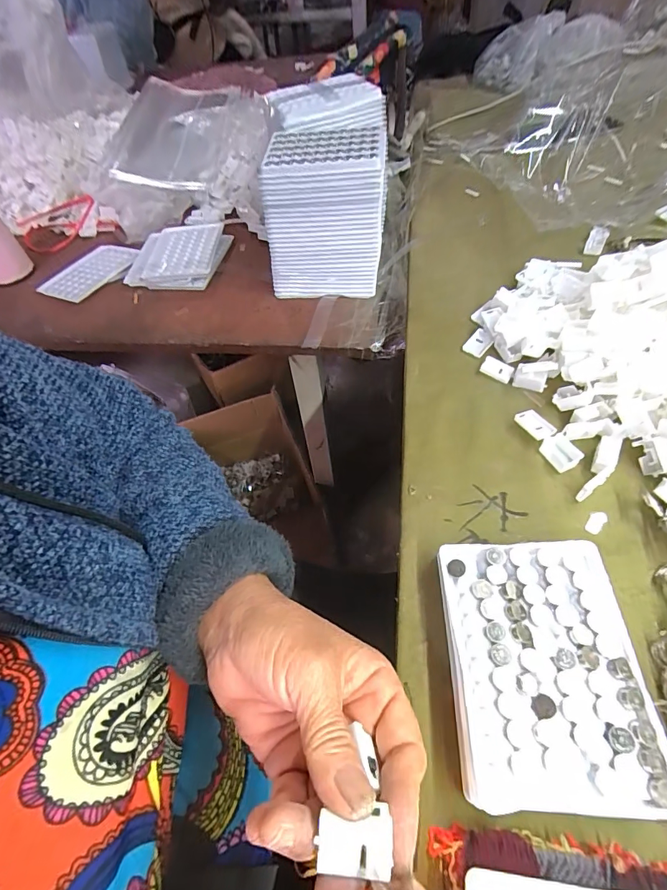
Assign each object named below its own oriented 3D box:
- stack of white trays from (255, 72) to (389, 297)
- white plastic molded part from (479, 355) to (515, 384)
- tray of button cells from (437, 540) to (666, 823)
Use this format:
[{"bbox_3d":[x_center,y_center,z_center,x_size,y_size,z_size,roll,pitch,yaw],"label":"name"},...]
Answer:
[{"bbox_3d":[-0.007,-0.324,0.542,0.129,0.152,0.229,-1,54,6],"label":"stack of white trays"},{"bbox_3d":[0.144,-0.067,0.377,0.026,0.004,0.018,30,62,25],"label":"white plastic molded part"},{"bbox_3d":[0.112,0.119,0.238,0.095,0.028,0.128,-2,54,6],"label":"tray of button cells"}]

